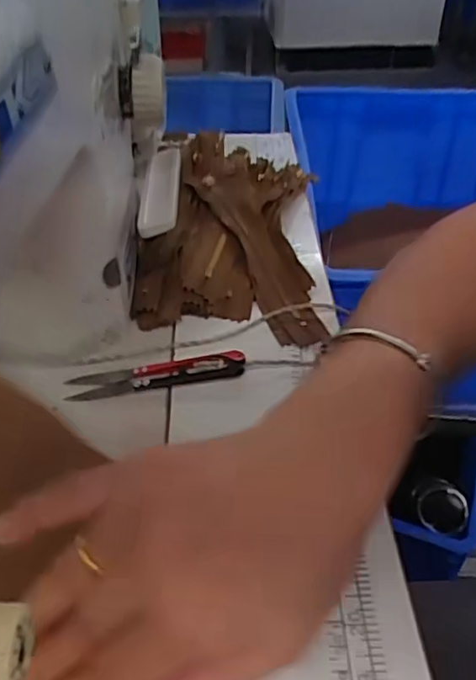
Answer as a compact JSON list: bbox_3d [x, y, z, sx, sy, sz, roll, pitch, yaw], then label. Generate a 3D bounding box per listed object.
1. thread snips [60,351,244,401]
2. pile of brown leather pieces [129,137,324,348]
[{"bbox_3d":[-0.049,0.020,0.372,0.105,0.008,0.021,-6,41,-9],"label":"thread snips"},{"bbox_3d":[-0.005,-0.095,0.485,0.133,0.040,0.247,2,40,1],"label":"pile of brown leather pieces"}]

